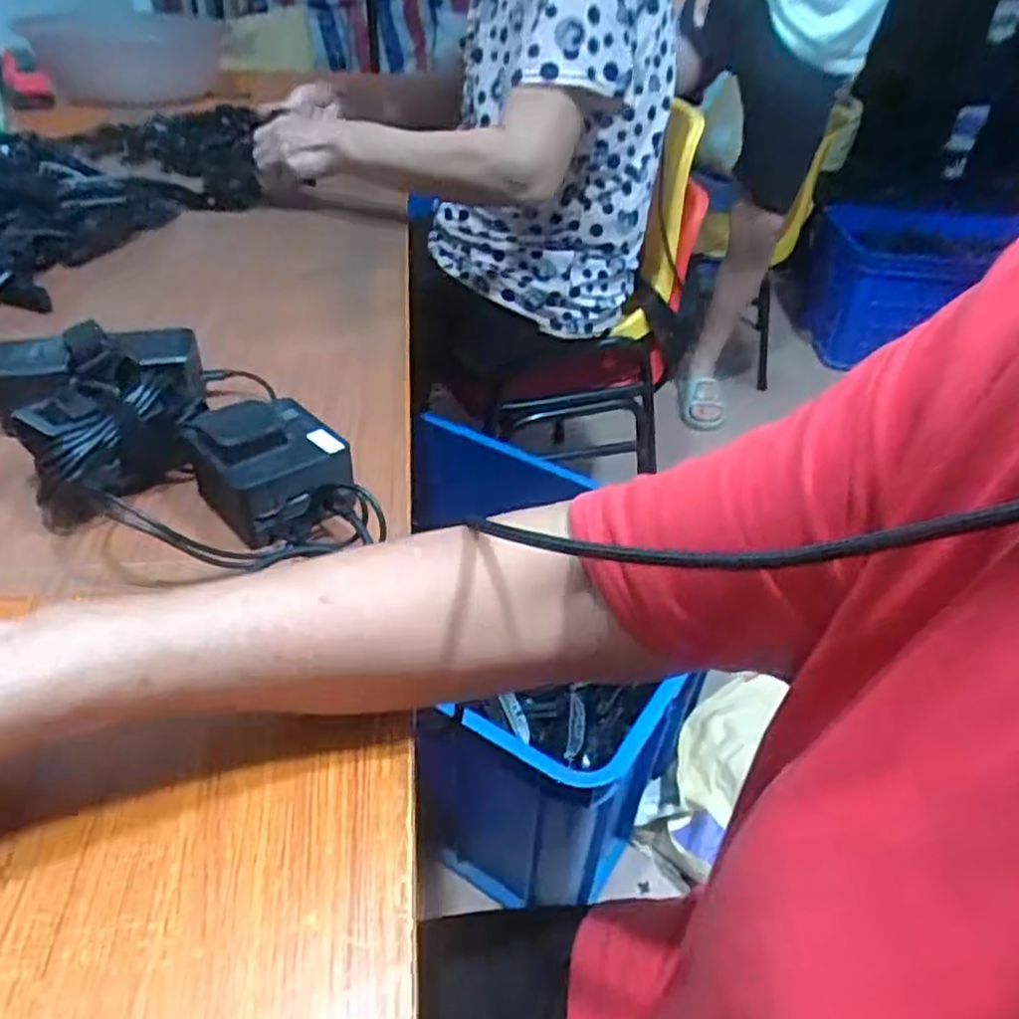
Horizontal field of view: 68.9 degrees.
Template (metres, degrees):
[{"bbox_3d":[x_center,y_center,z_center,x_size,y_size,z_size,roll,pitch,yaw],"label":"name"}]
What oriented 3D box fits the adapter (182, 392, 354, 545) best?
[{"bbox_3d":[-0.143,-0.028,0.445,0.074,0.055,0.088,-24,46,-29],"label":"adapter"}]

